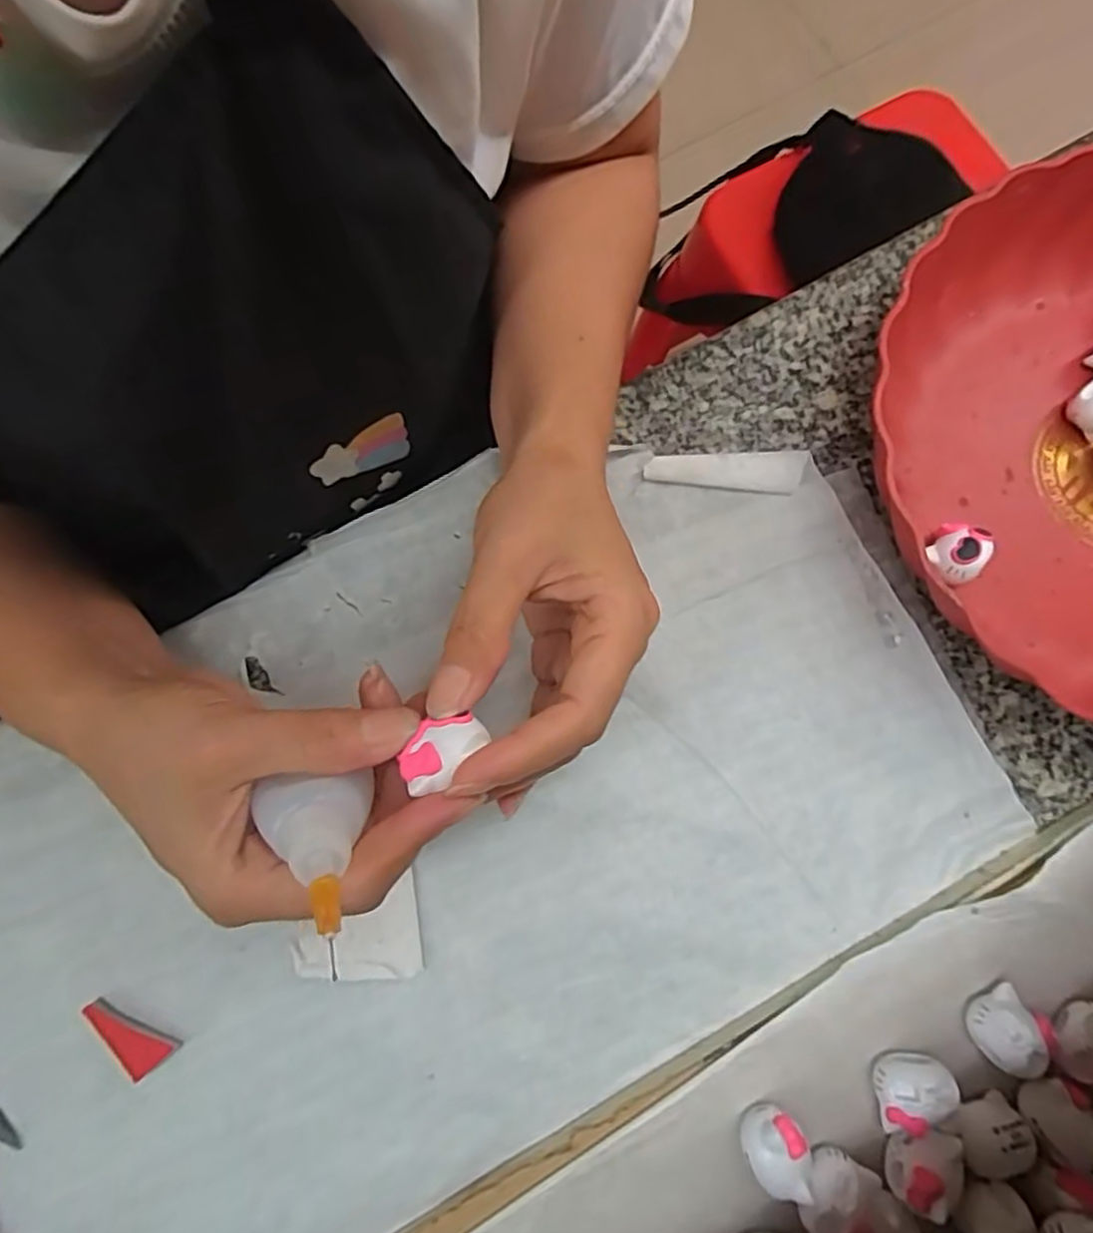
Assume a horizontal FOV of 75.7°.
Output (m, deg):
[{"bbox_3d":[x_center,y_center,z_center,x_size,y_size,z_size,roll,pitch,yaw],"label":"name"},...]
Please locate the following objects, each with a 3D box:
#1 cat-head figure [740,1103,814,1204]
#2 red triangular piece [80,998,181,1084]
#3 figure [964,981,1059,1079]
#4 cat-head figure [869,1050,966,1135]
[{"bbox_3d":[0.074,0.175,0.232,0.019,0.019,0.022,-17,77,-3],"label":"cat-head figure"},{"bbox_3d":[-0.153,0.154,0.255,0.035,0.005,0.015,29,79,7],"label":"red triangular piece"},{"bbox_3d":[0.154,0.140,0.238,0.022,0.021,0.023,0,77,1],"label":"figure"},{"bbox_3d":[0.122,0.158,0.235,0.024,0.019,0.023,1,77,1],"label":"cat-head figure"}]

